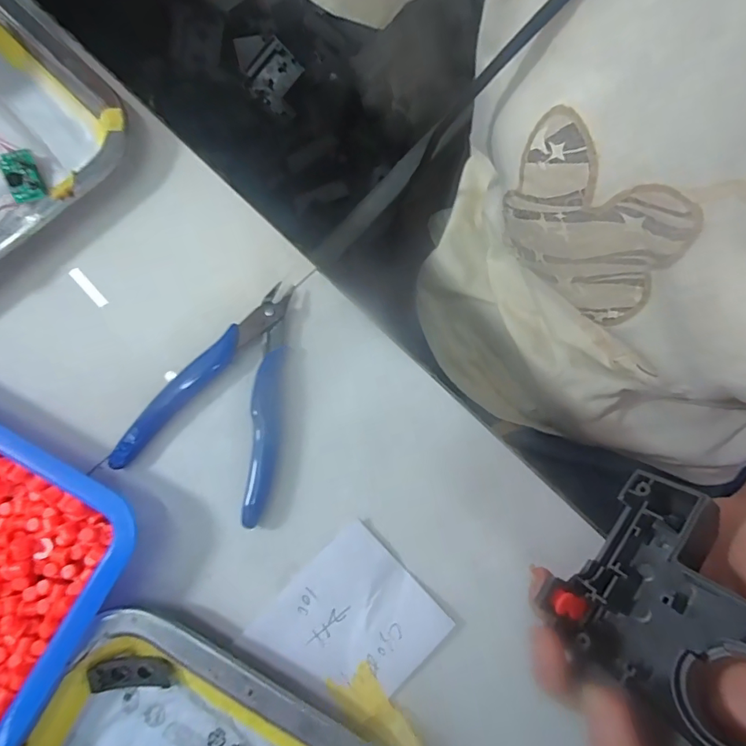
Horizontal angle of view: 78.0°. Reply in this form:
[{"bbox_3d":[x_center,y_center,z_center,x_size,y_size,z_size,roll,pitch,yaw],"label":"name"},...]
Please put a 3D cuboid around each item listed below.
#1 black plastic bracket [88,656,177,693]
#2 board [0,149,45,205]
[{"bbox_3d":[-0.108,0.134,0.206,0.035,0.007,0.015,0,93,-7],"label":"black plastic bracket"},{"bbox_3d":[-0.204,-0.114,0.266,0.018,0.004,0.029,-18,95,-13],"label":"board"}]

